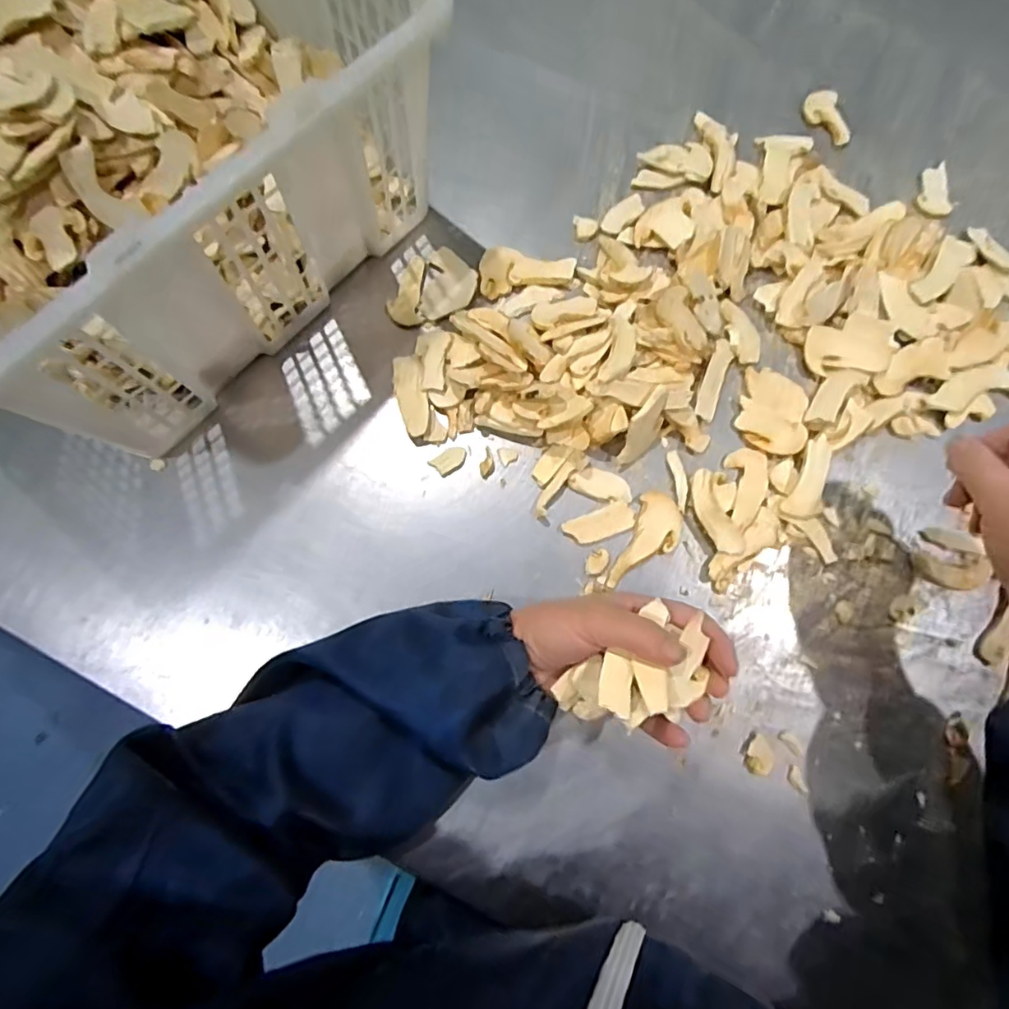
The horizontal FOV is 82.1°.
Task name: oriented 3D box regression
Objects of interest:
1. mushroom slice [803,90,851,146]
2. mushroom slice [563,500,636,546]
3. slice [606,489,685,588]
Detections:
[{"bbox_3d":[0.272,-0.327,0.488,0.030,0.009,0.056,-11,78,-3],"label":"mushroom slice"},{"bbox_3d":[0.066,0.014,0.402,0.048,0.004,0.020,-23,79,-5],"label":"mushroom slice"},{"bbox_3d":[0.101,0.027,0.401,0.033,0.004,0.073,24,79,5],"label":"slice"}]

